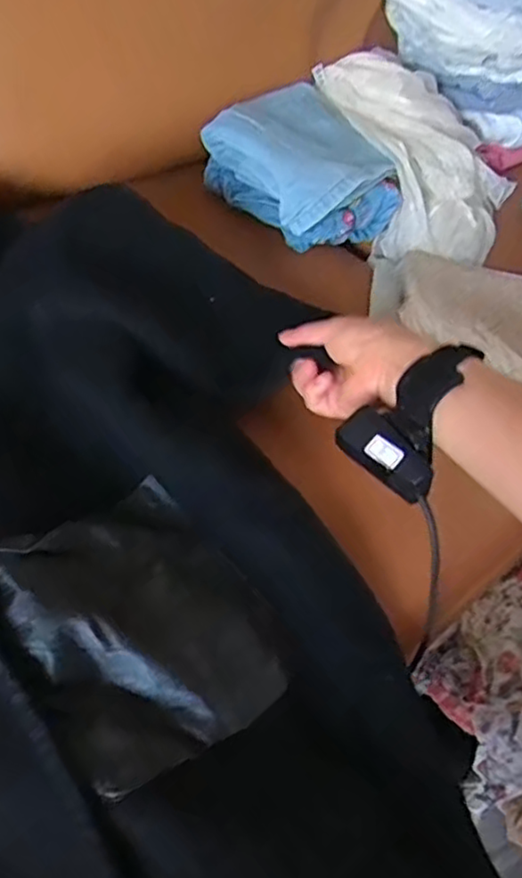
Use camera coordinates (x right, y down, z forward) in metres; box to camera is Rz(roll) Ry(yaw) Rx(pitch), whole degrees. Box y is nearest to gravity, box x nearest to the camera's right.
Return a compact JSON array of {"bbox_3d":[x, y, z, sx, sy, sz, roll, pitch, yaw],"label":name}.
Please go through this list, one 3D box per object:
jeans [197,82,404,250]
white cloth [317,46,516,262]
[{"bbox_3d":[0.050,-0.296,0.745,0.162,0.090,0.186,-25,57,-23],"label":"jeans"},{"bbox_3d":[0.185,-0.337,0.785,0.187,0.045,0.303,-16,73,-17],"label":"white cloth"}]

